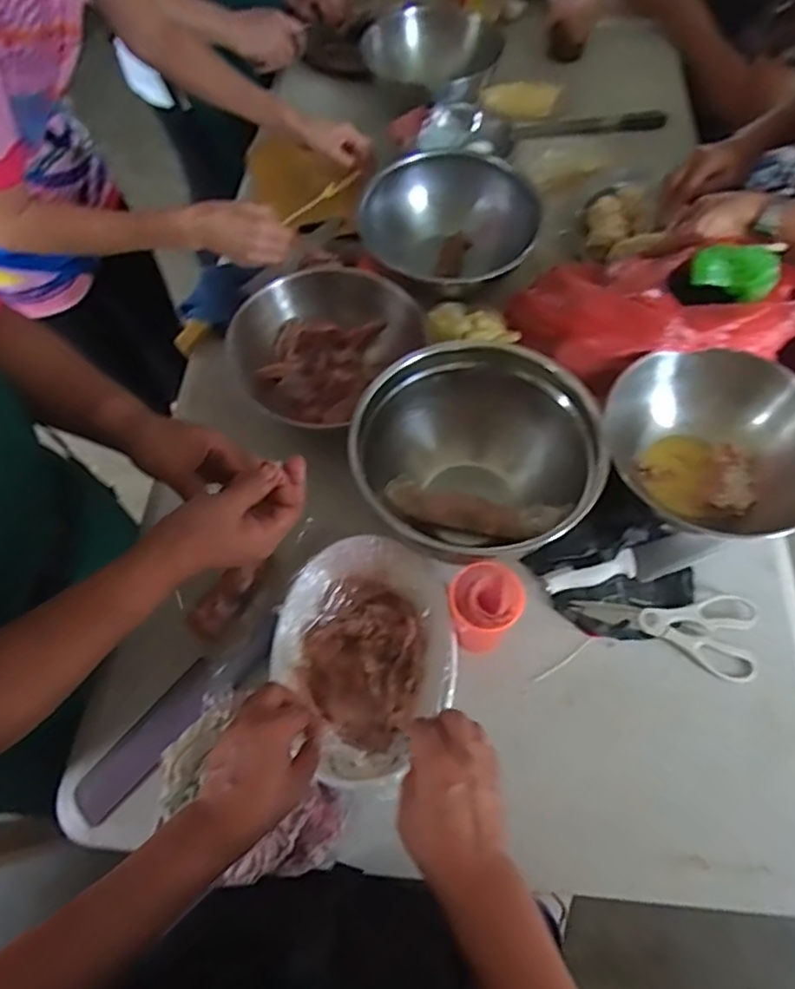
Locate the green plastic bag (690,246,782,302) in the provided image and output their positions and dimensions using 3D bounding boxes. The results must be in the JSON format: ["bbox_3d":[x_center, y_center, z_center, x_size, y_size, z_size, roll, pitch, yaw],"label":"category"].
[{"bbox_3d":[0.410,-0.271,0.760,0.097,0.043,0.052,22,65,13],"label":"green plastic bag"}]

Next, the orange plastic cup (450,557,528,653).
[{"bbox_3d":[0.088,0.115,0.632,0.066,0.104,0.066,-1,63,1],"label":"orange plastic cup"}]

